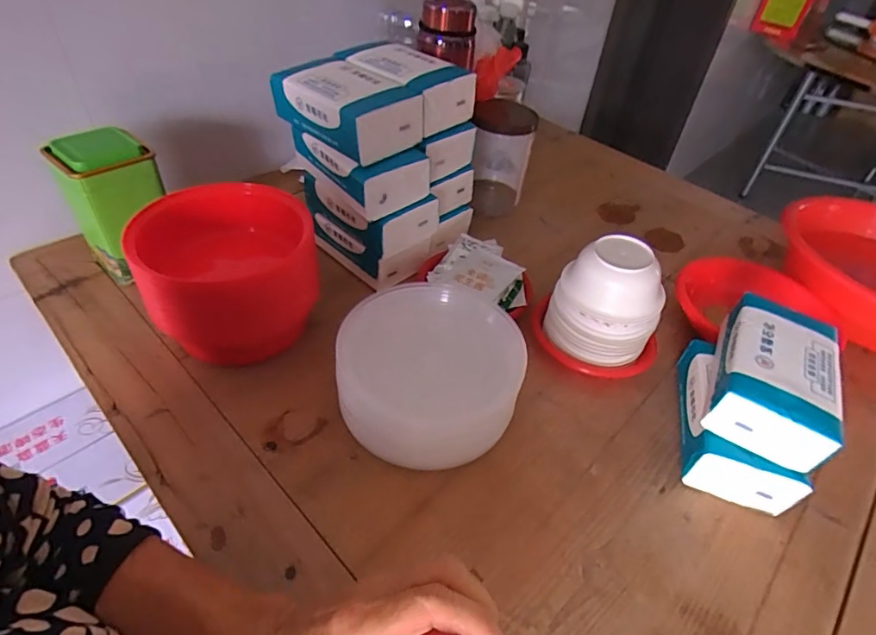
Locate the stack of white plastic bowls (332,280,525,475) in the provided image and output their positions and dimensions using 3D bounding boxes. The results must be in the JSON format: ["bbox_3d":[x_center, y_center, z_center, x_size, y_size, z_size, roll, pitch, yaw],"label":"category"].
[{"bbox_3d":[-0.009,0.054,0.486,0.175,0.090,0.177,14,42,7],"label":"stack of white plastic bowls"}]

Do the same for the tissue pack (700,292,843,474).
[{"bbox_3d":[0.315,0.050,0.471,0.096,0.058,0.161,24,47,19],"label":"tissue pack"}]

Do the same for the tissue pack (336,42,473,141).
[{"bbox_3d":[-0.045,-0.286,0.604,0.162,0.056,0.094,34,51,26],"label":"tissue pack"}]

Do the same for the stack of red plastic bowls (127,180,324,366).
[{"bbox_3d":[-0.210,-0.040,0.533,0.150,0.133,0.158,-1,42,-9],"label":"stack of red plastic bowls"}]

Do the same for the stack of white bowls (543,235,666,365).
[{"bbox_3d":[0.183,-0.010,0.546,0.101,0.138,0.081,-1,42,-10],"label":"stack of white bowls"}]

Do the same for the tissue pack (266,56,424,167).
[{"bbox_3d":[-0.103,-0.235,0.552,0.156,0.058,0.093,35,51,27],"label":"tissue pack"}]

